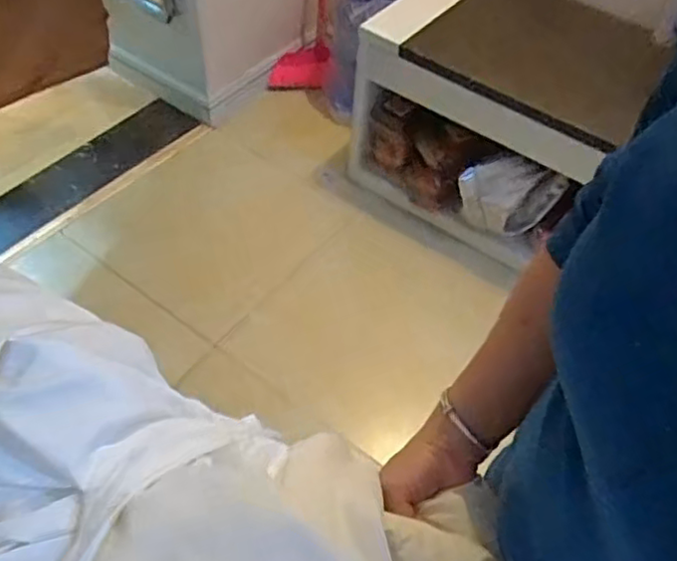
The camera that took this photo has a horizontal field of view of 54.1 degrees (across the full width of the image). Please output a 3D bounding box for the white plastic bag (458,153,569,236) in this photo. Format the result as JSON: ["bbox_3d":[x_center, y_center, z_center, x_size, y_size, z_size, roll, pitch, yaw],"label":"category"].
[{"bbox_3d":[0.470,-0.225,1.795,0.290,0.178,0.093,4,52,-1],"label":"white plastic bag"}]

